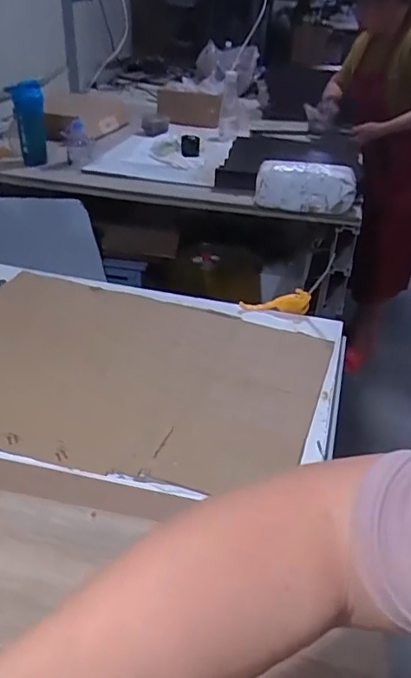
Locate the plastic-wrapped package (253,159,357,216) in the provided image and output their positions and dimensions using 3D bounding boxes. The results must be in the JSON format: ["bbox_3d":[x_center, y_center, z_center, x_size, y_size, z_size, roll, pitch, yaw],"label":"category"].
[{"bbox_3d":[0.264,-0.397,1.435,0.254,0.115,0.104,11,35,12],"label":"plastic-wrapped package"}]

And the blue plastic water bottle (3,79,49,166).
[{"bbox_3d":[-0.528,-0.647,1.617,0.096,0.206,0.087,-6,35,-13],"label":"blue plastic water bottle"}]

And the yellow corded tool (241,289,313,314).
[{"bbox_3d":[0.132,-0.074,1.023,0.130,0.036,0.029,-1,34,-5],"label":"yellow corded tool"}]

